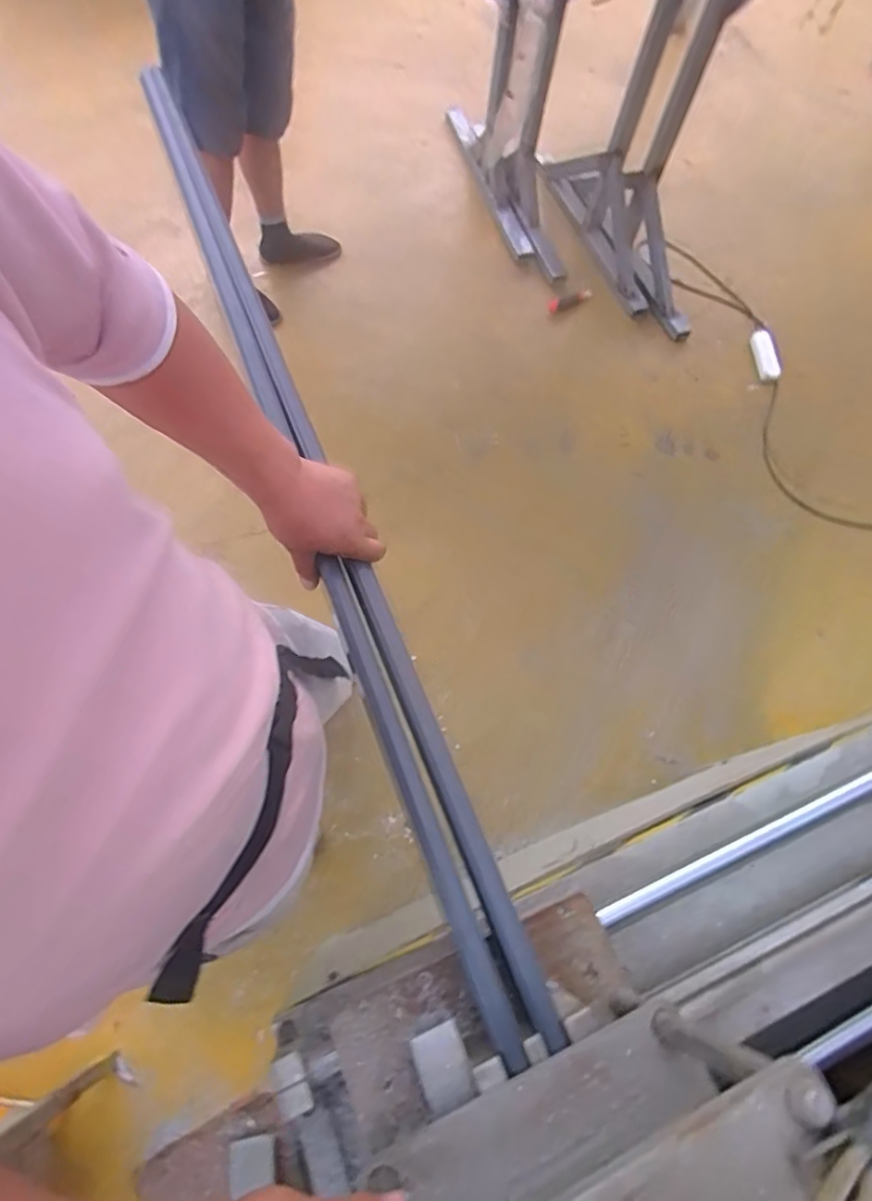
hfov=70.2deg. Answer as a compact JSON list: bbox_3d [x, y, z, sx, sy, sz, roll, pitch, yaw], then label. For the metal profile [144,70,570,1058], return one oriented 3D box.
[{"bbox_3d":[-0.142,-0.169,0.677,0.027,0.036,1.185,-22,72,-8],"label":"metal profile"}]

